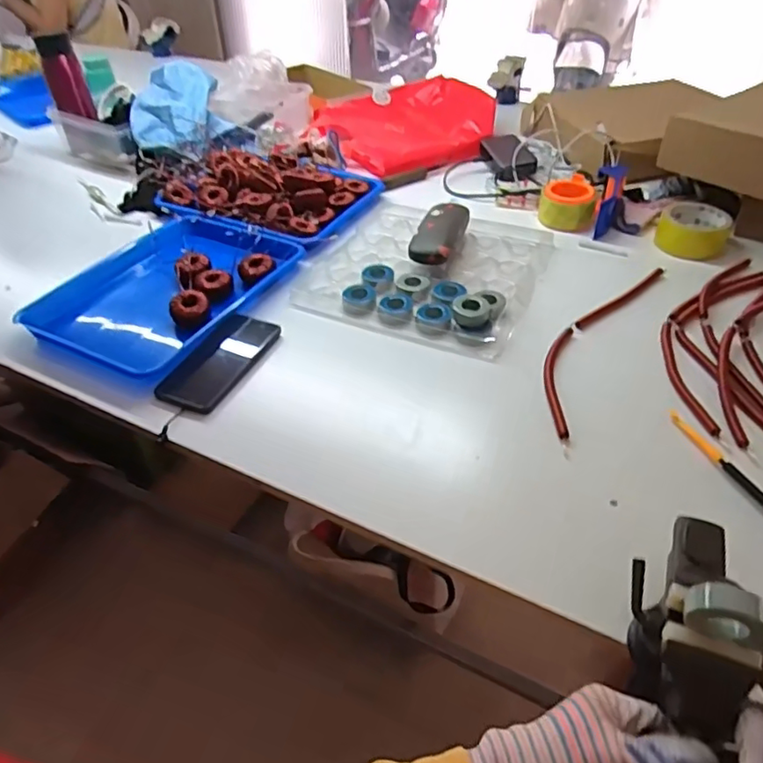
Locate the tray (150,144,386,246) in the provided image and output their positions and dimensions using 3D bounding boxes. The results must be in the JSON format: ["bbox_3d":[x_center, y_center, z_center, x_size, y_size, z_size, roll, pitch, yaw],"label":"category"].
[{"bbox_3d":[-0.195,-0.340,0.978,0.341,0.049,0.286,15,45,18],"label":"tray"}]

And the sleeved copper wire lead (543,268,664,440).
[{"bbox_3d":[0.262,-0.059,0.716,0.069,0.007,0.362,24,48,25],"label":"sleeved copper wire lead"}]

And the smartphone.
[{"bbox_3d":[-0.192,-0.029,0.692,0.076,0.015,0.165,16,45,18],"label":"smartphone"}]

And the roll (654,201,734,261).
[{"bbox_3d":[0.468,-0.228,0.870,0.095,0.049,0.095,18,46,20],"label":"roll"}]

